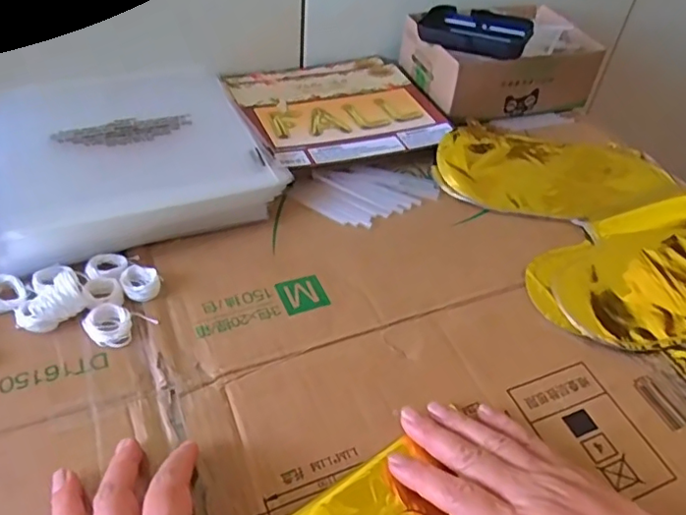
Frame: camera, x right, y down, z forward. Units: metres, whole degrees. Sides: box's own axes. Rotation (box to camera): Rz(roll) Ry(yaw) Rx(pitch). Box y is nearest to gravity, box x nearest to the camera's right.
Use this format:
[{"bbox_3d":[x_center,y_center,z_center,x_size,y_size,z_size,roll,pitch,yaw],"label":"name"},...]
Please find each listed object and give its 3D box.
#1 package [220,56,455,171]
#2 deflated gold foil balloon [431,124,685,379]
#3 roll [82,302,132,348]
[{"bbox_3d":[-0.007,-0.157,0.602,0.192,0.019,0.182,-17,50,-21],"label":"package"},{"bbox_3d":[0.257,0.016,0.469,0.216,0.014,0.433,-13,49,-19],"label":"deflated gold foil balloon"},{"bbox_3d":[-0.158,0.044,0.396,0.029,0.008,0.033,-6,47,-12],"label":"roll"}]

